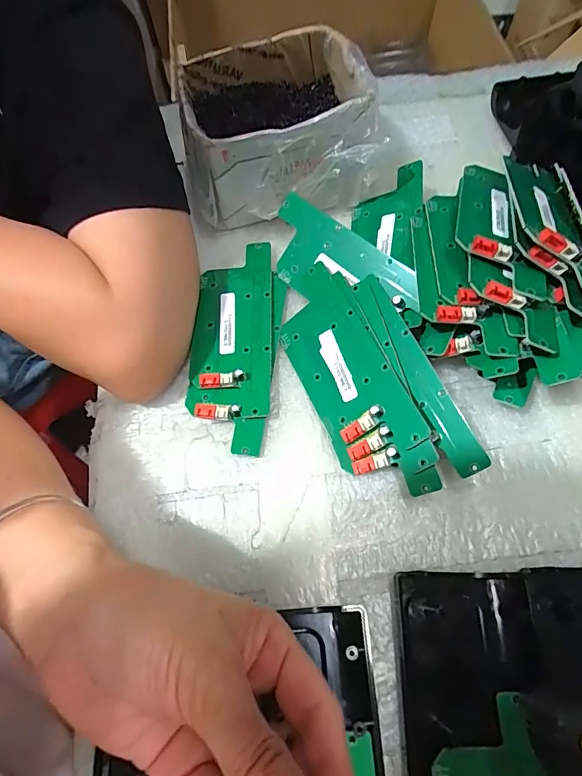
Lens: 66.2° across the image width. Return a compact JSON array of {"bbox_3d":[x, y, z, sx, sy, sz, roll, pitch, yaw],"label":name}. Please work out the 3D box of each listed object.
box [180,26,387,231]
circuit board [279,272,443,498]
[{"bbox_3d":[-0.011,-0.188,0.335,0.143,0.076,0.108,-12,68,-4],"label":"box"},{"bbox_3d":[0.038,0.001,0.275,0.057,0.013,0.140,-34,65,22],"label":"circuit board"}]

